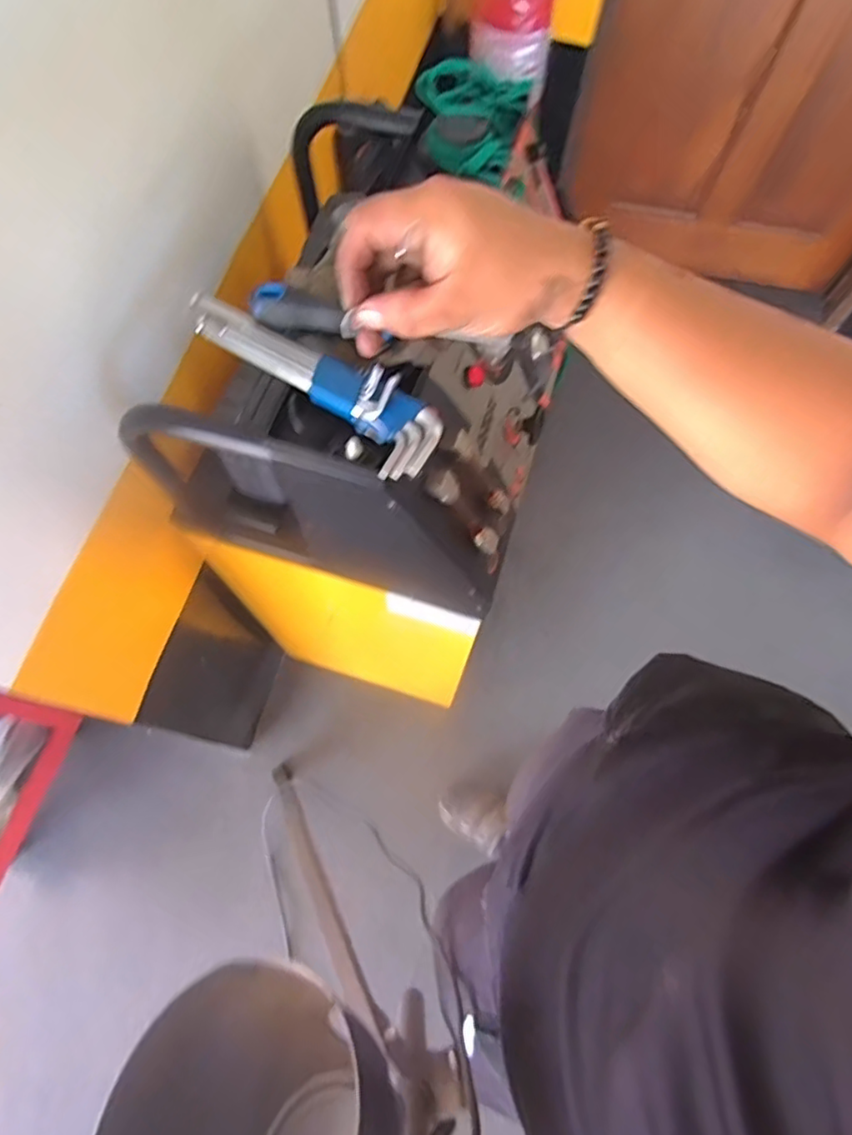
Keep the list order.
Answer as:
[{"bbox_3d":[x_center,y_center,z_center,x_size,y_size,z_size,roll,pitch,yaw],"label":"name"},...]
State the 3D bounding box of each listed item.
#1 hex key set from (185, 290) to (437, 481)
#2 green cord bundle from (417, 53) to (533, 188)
[{"bbox_3d":[-0.084,-0.147,0.442,0.219,0.029,0.056,38,72,12],"label":"hex key set"},{"bbox_3d":[0.037,-0.415,0.557,0.099,0.027,0.140,14,69,4],"label":"green cord bundle"}]

